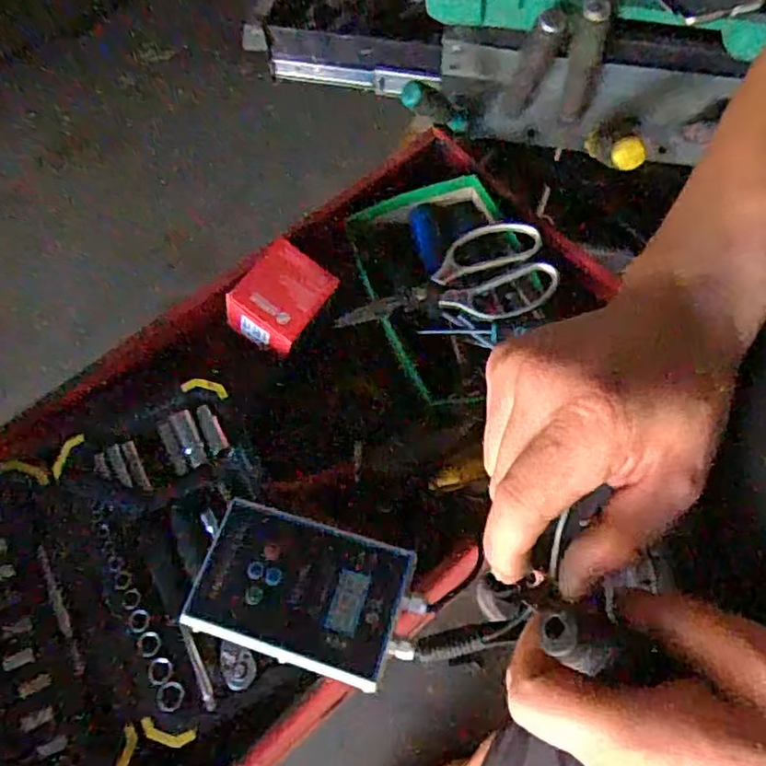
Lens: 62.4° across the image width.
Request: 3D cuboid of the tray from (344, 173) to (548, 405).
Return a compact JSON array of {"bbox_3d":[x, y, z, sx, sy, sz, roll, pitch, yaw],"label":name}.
[{"bbox_3d":[0.064,-0.090,0.608,0.163,0.045,0.219,-19,66,-6],"label":"tray"}]

